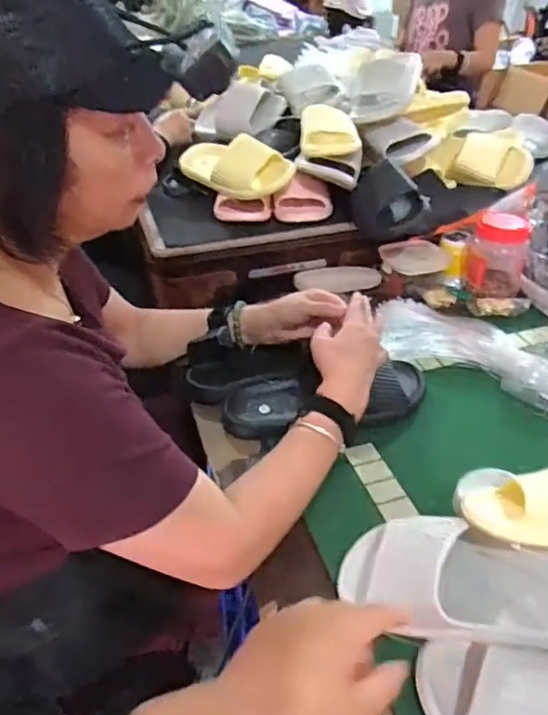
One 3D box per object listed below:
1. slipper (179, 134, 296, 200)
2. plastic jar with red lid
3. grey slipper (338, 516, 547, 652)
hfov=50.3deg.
[{"bbox_3d":[-0.081,-0.338,1.022,0.223,0.079,0.072,17,41,22],"label":"slipper"},{"bbox_3d":[0.381,-0.174,0.996,0.092,0.126,0.092,10,39,14],"label":"plastic jar with red lid"},{"bbox_3d":[0.170,0.184,0.484,0.245,0.059,0.091,0,35,28],"label":"grey slipper"}]

